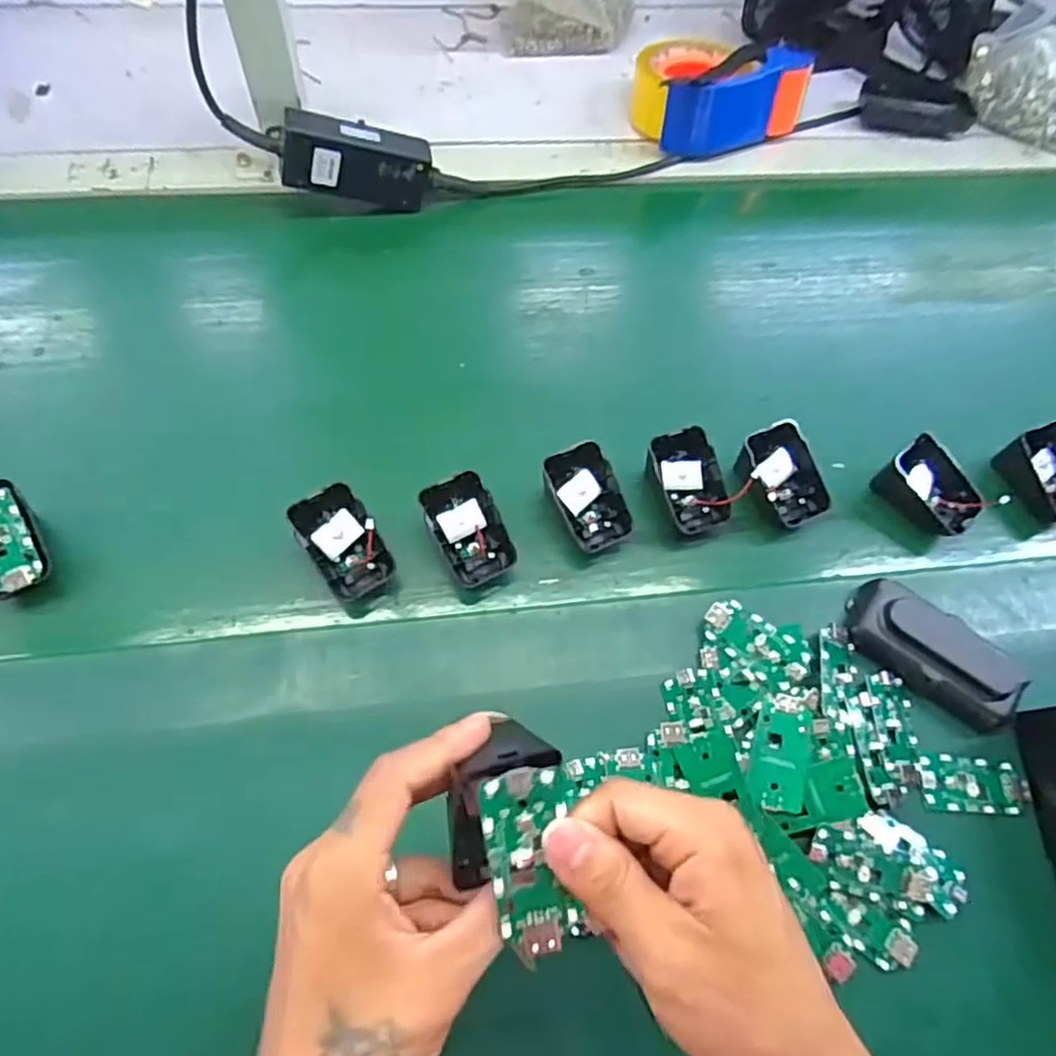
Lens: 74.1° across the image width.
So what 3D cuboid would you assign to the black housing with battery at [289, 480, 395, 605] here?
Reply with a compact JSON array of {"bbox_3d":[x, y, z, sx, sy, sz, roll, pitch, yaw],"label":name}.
[{"bbox_3d":[-0.115,0.011,0.441,0.043,0.042,0.059,-32,70,-16],"label":"black housing with battery"}]

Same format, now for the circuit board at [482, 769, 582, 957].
[{"bbox_3d":[0.001,0.123,0.261,0.030,0.005,0.063,-9,84,-6],"label":"circuit board"}]

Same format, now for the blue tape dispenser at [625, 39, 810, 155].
[{"bbox_3d":[0.172,-0.413,0.657,0.146,0.066,0.113,-14,66,-8],"label":"blue tape dispenser"}]

